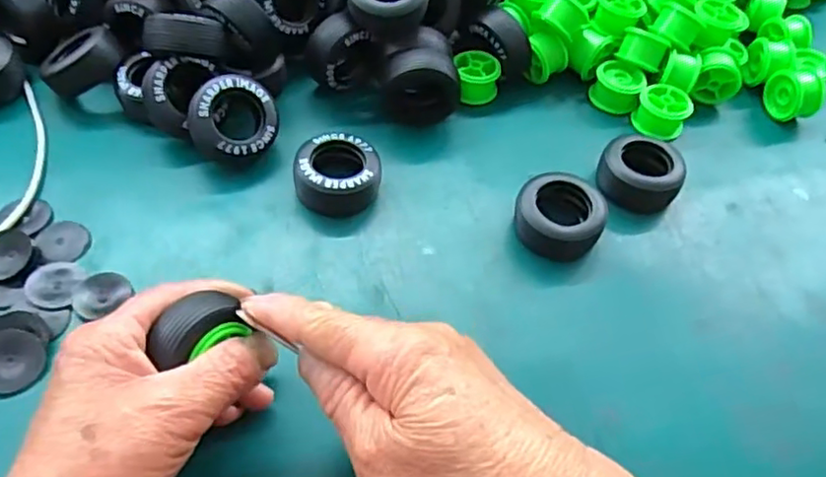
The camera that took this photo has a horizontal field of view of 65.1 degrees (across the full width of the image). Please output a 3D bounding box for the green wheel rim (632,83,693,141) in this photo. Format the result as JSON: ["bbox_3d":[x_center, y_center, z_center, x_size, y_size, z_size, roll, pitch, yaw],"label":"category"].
[{"bbox_3d":[0.167,-0.084,0.435,0.033,0.029,0.027,29,54,17],"label":"green wheel rim"}]

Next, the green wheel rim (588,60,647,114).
[{"bbox_3d":[0.140,-0.103,0.446,0.033,0.027,0.026,19,52,10],"label":"green wheel rim"}]

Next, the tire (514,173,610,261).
[{"bbox_3d":[0.083,-0.012,0.366,0.048,0.029,0.040,25,53,14],"label":"tire"}]

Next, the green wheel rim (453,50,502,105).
[{"bbox_3d":[0.043,-0.107,0.439,0.030,0.027,0.031,5,51,-2],"label":"green wheel rim"}]

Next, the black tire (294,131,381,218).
[{"bbox_3d":[-0.043,-0.035,0.372,0.048,0.025,0.046,-3,52,-8],"label":"black tire"}]

